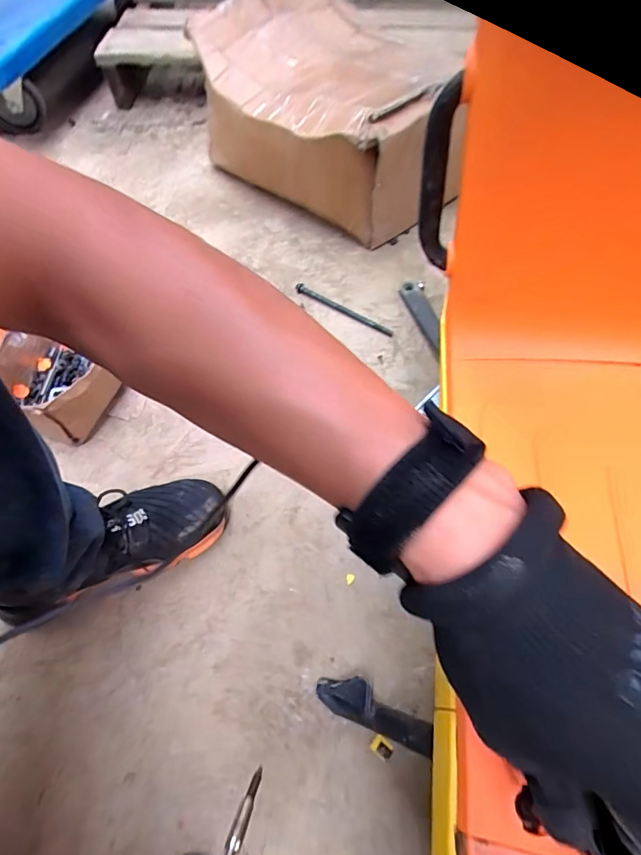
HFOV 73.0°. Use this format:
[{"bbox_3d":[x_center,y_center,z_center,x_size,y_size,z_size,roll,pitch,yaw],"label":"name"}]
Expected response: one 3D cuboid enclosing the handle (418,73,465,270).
[{"bbox_3d":[0.090,-0.182,0.322,0.034,0.121,0.031,11,63,6],"label":"handle"}]

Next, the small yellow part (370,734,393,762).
[{"bbox_3d":[0.063,0.328,0.443,0.022,0.004,0.017,32,66,17],"label":"small yellow part"}]

